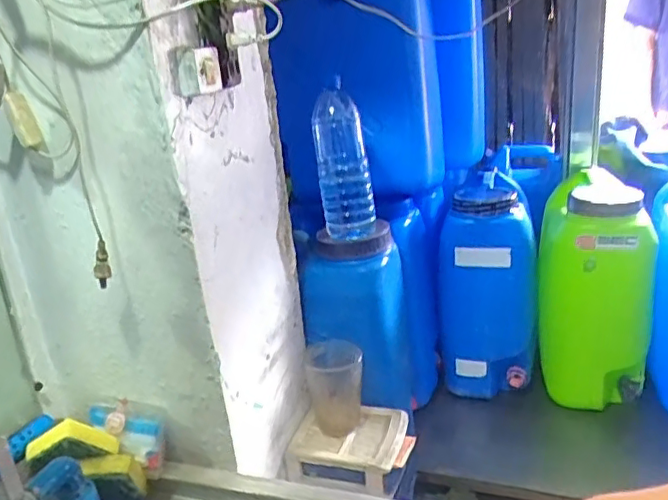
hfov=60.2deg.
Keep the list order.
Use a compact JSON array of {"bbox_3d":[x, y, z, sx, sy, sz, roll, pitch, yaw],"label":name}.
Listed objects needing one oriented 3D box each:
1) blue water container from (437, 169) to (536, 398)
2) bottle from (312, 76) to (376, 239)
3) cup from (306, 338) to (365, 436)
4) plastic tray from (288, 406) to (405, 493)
[{"bbox_3d":[0.317,0.073,1.198,0.179,0.394,0.228,0,21,15],"label":"blue water container"},{"bbox_3d":[0.014,-0.134,0.887,0.081,0.217,0.067,-6,20,0],"label":"bottle"},{"bbox_3d":[0.004,0.214,0.900,0.086,0.120,0.086,-7,20,-4],"label":"cup"},{"bbox_3d":[0.028,0.312,0.910,0.166,0.068,0.138,2,22,21],"label":"plastic tray"}]

